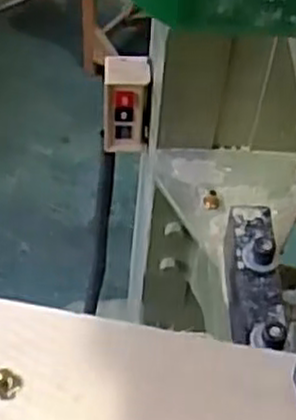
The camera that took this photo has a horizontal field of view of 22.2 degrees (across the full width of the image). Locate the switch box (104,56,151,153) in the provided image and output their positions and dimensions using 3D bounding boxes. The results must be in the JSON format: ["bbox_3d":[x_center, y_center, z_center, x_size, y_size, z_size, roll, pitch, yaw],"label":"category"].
[{"bbox_3d":[-0.025,-0.117,0.849,0.050,0.116,0.044,-2,52,-6],"label":"switch box"}]

